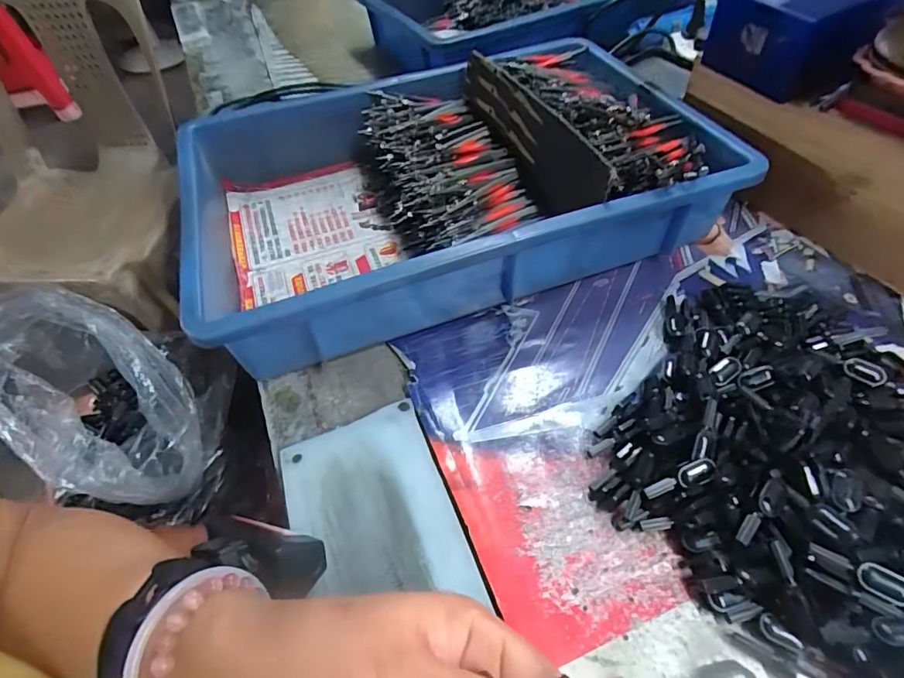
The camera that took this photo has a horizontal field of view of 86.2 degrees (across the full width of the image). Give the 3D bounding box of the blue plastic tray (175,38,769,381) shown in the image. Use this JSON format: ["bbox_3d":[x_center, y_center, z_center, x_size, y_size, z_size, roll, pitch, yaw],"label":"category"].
[{"bbox_3d":[-0.011,-0.153,0.440,0.427,0.087,0.309,-18,52,-11],"label":"blue plastic tray"}]

